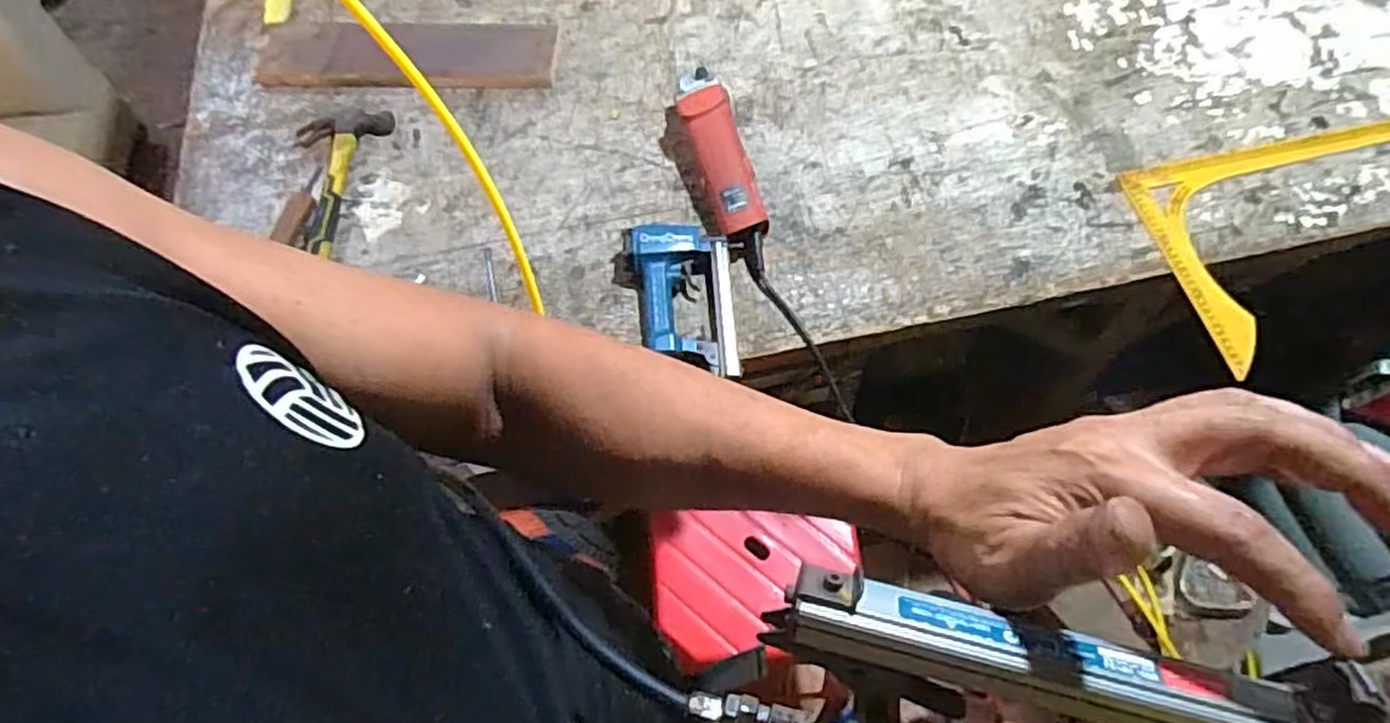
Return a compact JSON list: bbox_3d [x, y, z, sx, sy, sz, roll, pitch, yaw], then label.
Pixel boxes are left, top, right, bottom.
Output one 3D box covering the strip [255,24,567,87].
[{"bbox_3d":[-0.418,-0.448,1.088,0.430,0.023,0.120,2,63,3],"label":"strip"}]

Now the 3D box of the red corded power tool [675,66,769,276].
[{"bbox_3d":[0.032,-0.243,0.934,0.066,0.082,0.282,-15,64,-6],"label":"red corded power tool"}]

